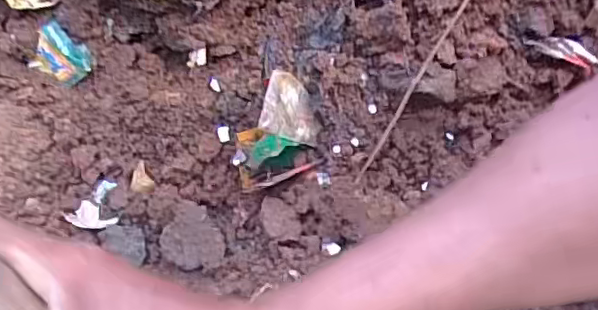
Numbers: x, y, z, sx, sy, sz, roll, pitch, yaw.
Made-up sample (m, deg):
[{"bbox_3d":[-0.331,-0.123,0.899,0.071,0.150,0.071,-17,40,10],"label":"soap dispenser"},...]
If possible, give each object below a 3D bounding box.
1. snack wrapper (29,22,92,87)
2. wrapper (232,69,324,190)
[{"bbox_3d":[-0.245,-0.100,0.605,0.051,0.062,0.015,-40,11,17],"label":"snack wrapper"},{"bbox_3d":[-0.024,-0.025,0.576,0.089,0.082,0.072,-25,55,-15],"label":"wrapper"}]

